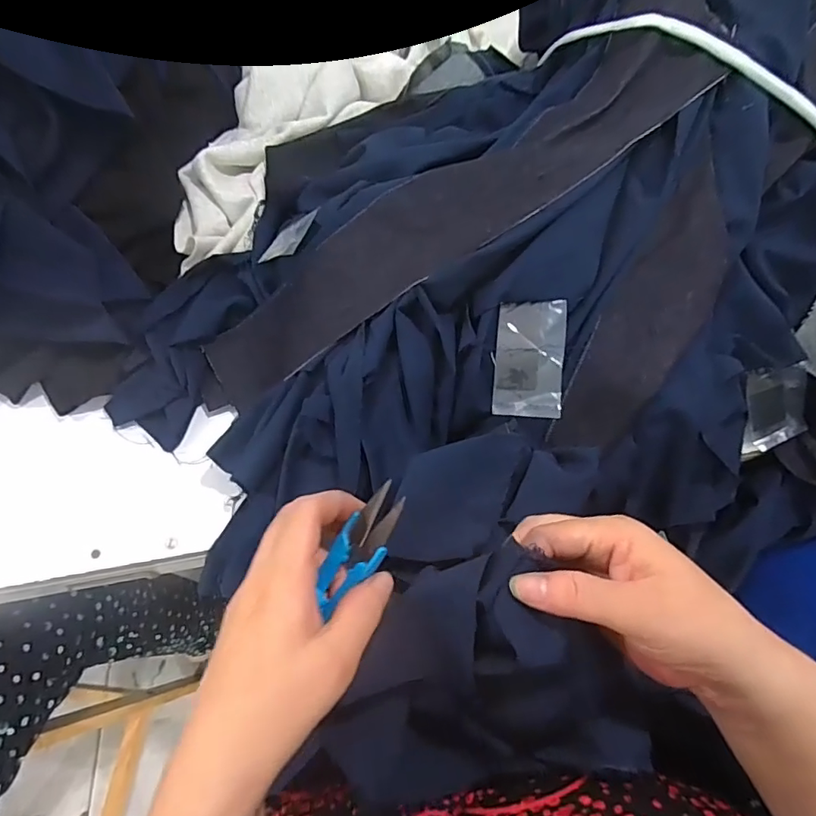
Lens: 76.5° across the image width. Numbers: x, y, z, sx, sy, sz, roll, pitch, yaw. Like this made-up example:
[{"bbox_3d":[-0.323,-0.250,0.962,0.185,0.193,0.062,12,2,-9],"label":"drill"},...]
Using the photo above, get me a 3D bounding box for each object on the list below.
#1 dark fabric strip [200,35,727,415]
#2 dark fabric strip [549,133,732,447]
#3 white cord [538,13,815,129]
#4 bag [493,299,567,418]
[{"bbox_3d":[0.017,-0.148,0.447,0.496,0.057,0.100,-29,66,16],"label":"dark fabric strip"},{"bbox_3d":[0.196,-0.077,0.409,0.071,0.024,0.248,28,89,11],"label":"dark fabric strip"},{"bbox_3d":[0.249,-0.270,0.432,0.285,0.074,0.020,27,67,11],"label":"white cord"},{"bbox_3d":[0.096,-0.039,0.409,0.052,0.006,0.090,4,89,7],"label":"bag"}]

